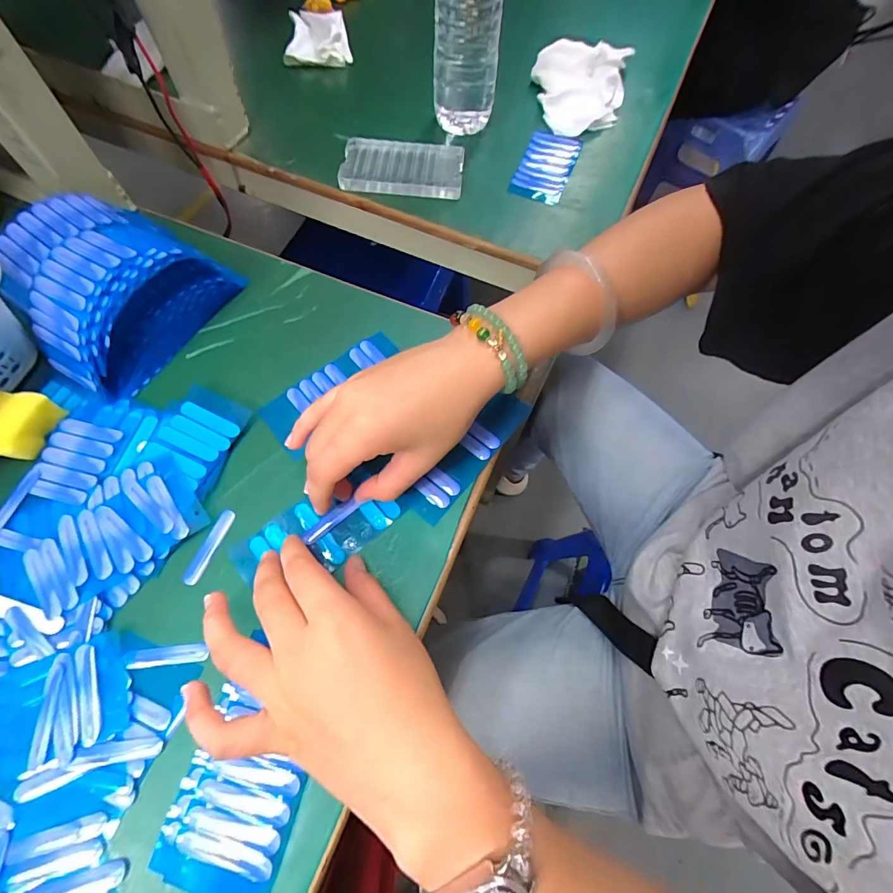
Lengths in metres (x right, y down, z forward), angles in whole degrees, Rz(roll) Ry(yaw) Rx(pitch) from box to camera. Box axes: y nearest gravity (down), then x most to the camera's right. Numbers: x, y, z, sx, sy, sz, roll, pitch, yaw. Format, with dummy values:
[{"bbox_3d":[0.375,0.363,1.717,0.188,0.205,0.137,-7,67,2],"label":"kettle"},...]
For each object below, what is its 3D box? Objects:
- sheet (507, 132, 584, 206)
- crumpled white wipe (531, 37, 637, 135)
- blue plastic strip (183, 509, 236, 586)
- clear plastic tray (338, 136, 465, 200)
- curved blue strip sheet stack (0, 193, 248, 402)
[{"bbox_3d":[0.108,-0.302,0.452,0.055,0.007,0.109,21,67,7],"label":"sheet"},{"bbox_3d":[0.156,-0.428,0.491,0.106,0.032,0.165,12,66,3],"label":"crumpled white wipe"},{"bbox_3d":[-0.157,0.066,0.279,0.010,0.004,0.051,20,67,6],"label":"blue plastic strip"},{"bbox_3d":[-0.044,-0.286,0.432,0.120,0.018,0.067,5,66,0],"label":"clear plastic tray"},{"bbox_3d":[-0.264,-0.125,0.321,0.123,0.067,0.138,25,67,8],"label":"curved blue strip sheet stack"}]

